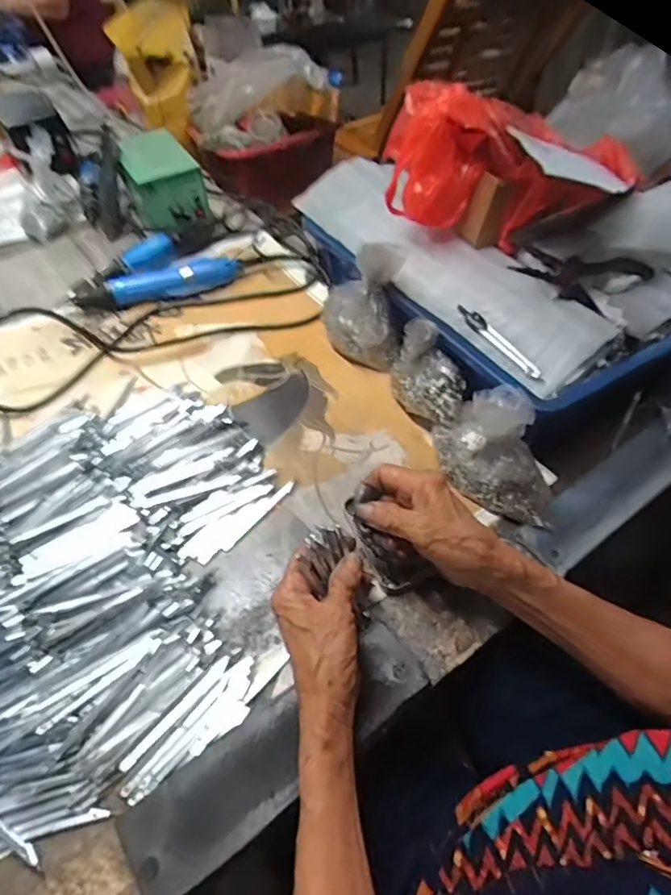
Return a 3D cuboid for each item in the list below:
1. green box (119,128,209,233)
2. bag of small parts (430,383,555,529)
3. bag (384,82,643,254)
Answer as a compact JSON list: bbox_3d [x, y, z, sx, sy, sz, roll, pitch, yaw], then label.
[{"bbox_3d":[-0.267,-0.409,0.805,0.099,0.082,0.156,-22,52,-16],"label":"green box"},{"bbox_3d":[0.139,-0.002,0.447,0.049,0.101,0.129,-35,57,-25],"label":"bag of small parts"},{"bbox_3d":[0.159,-0.289,0.538,0.221,0.103,0.122,32,58,23],"label":"bag"}]

